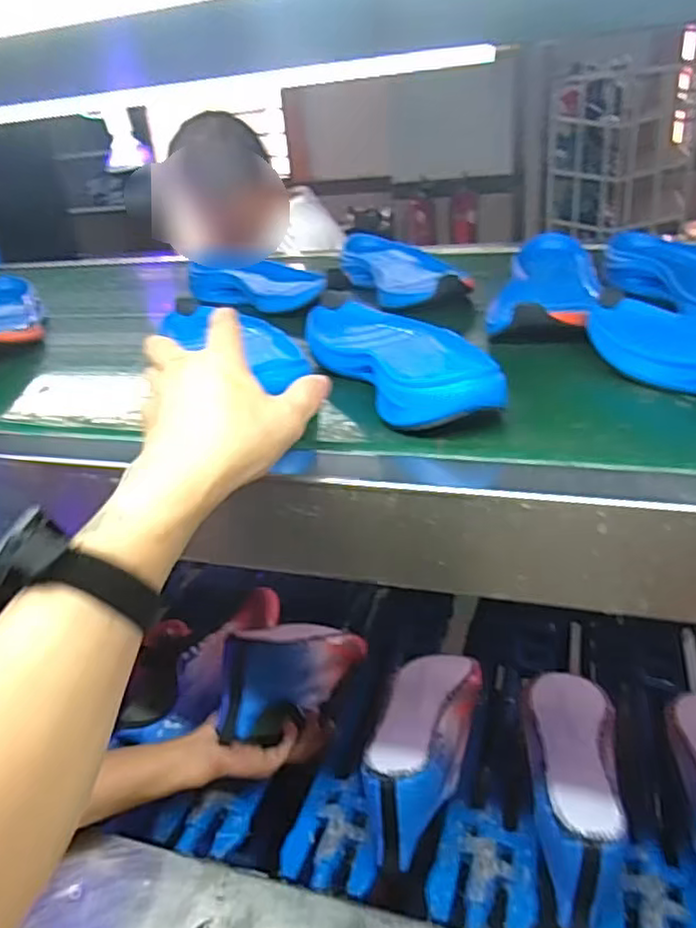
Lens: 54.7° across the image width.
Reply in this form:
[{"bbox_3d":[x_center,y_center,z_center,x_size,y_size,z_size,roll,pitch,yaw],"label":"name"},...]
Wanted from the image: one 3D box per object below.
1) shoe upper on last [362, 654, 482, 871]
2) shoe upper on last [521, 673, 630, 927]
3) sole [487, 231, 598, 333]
[{"bbox_3d":[0.075,0.276,0.695,0.088,0.084,0.262,6,21,19],"label":"shoe upper on last"},{"bbox_3d":[0.209,0.296,0.621,0.084,0.100,0.234,2,33,13],"label":"shoe upper on last"},{"bbox_3d":[0.202,-0.188,0.675,0.087,0.031,0.273,6,34,18],"label":"sole"}]

